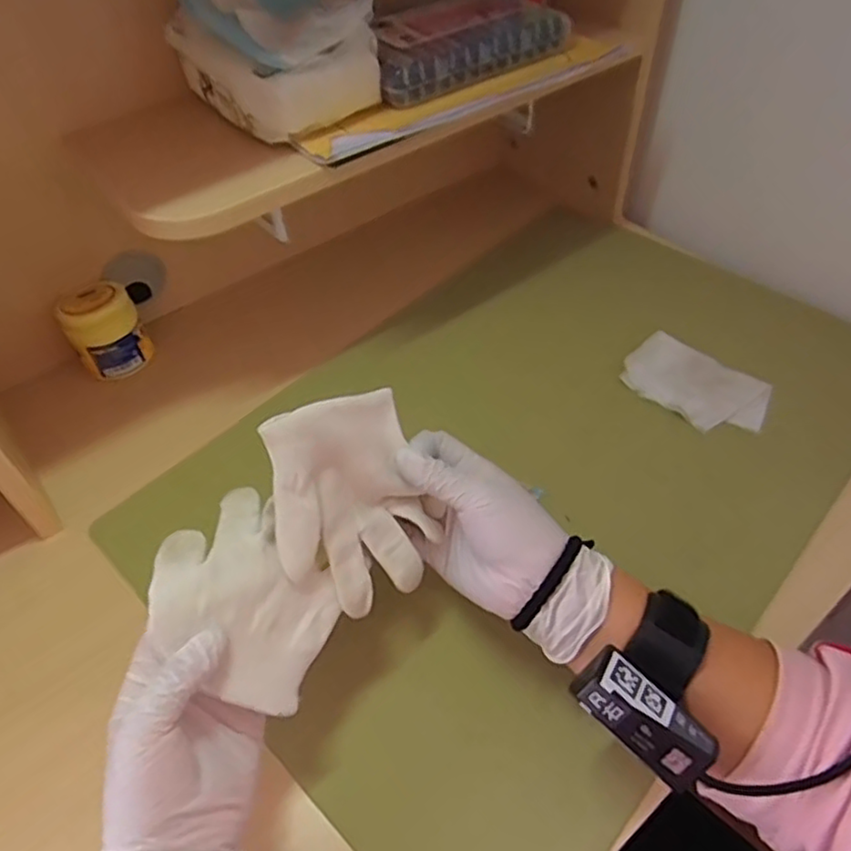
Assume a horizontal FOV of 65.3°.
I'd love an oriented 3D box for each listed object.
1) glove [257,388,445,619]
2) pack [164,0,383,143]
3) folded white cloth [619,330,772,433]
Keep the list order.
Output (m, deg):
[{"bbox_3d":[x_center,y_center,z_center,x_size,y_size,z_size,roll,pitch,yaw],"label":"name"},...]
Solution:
[{"bbox_3d":[-0.045,0.045,0.388,0.090,0.120,0.018,-21,12,-27],"label":"glove"},{"bbox_3d":[-0.107,-0.274,0.482,0.101,0.087,0.130,-37,57,-25],"label":"pack"},{"bbox_3d":[0.229,-0.035,0.561,0.112,0.019,0.068,30,57,26],"label":"folded white cloth"}]

